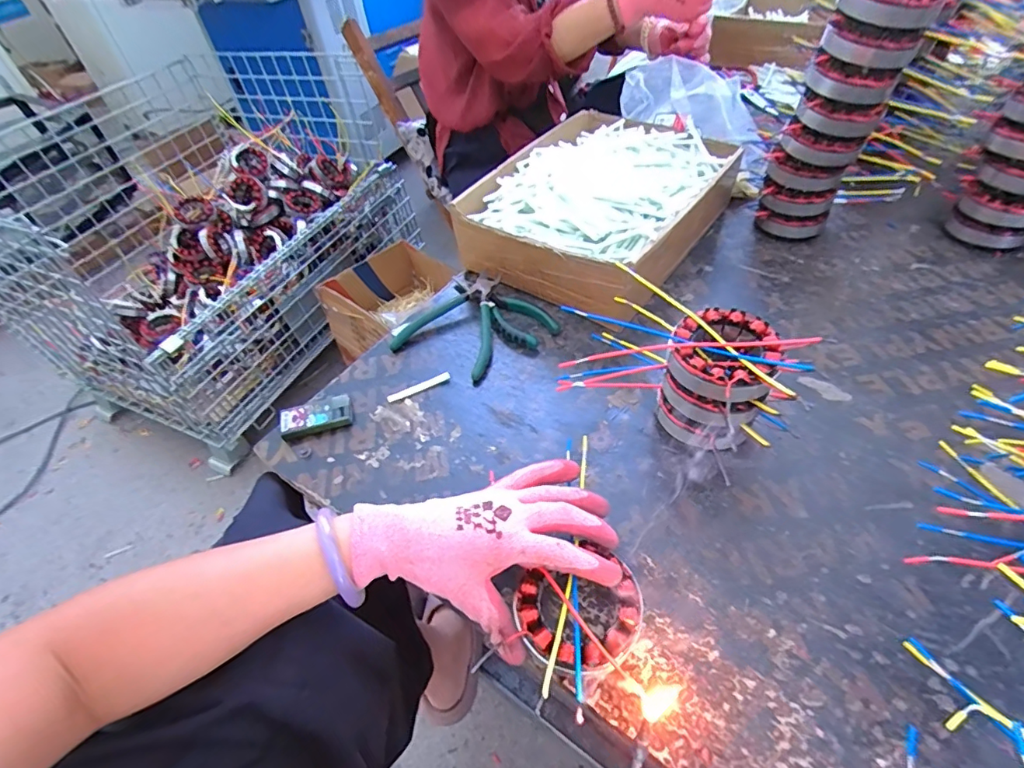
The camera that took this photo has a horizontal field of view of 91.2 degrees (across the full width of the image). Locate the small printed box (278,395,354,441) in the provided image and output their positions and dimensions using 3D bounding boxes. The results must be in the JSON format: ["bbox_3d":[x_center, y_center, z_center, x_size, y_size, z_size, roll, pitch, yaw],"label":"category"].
[{"bbox_3d":[-0.197,0.032,0.507,0.069,0.017,0.037,-16,48,-9],"label":"small printed box"}]

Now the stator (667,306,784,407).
[{"bbox_3d":[0.175,-0.022,0.417,0.082,0.031,0.091,20,54,23],"label":"stator"}]

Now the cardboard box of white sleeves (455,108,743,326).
[{"bbox_3d":[0.115,-0.232,0.647,0.248,0.107,0.329,26,56,27],"label":"cardboard box of white sleeves"}]

